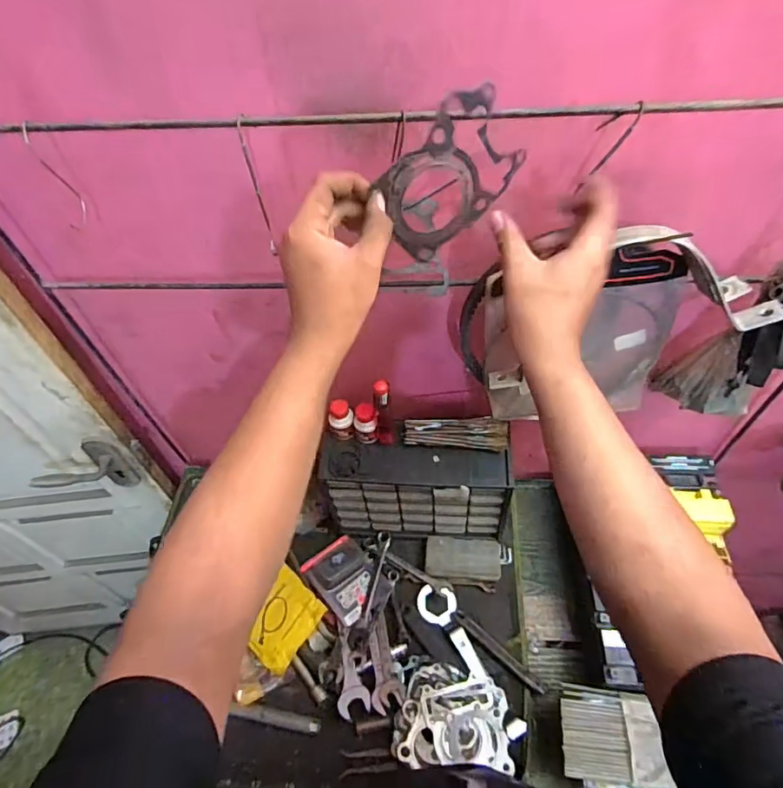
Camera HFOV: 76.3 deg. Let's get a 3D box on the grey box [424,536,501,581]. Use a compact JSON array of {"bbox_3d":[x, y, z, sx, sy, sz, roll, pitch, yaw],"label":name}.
[{"bbox_3d":[0.125,0.283,0.865,0.128,0.022,0.068,2,51,5],"label":"grey box"}]

